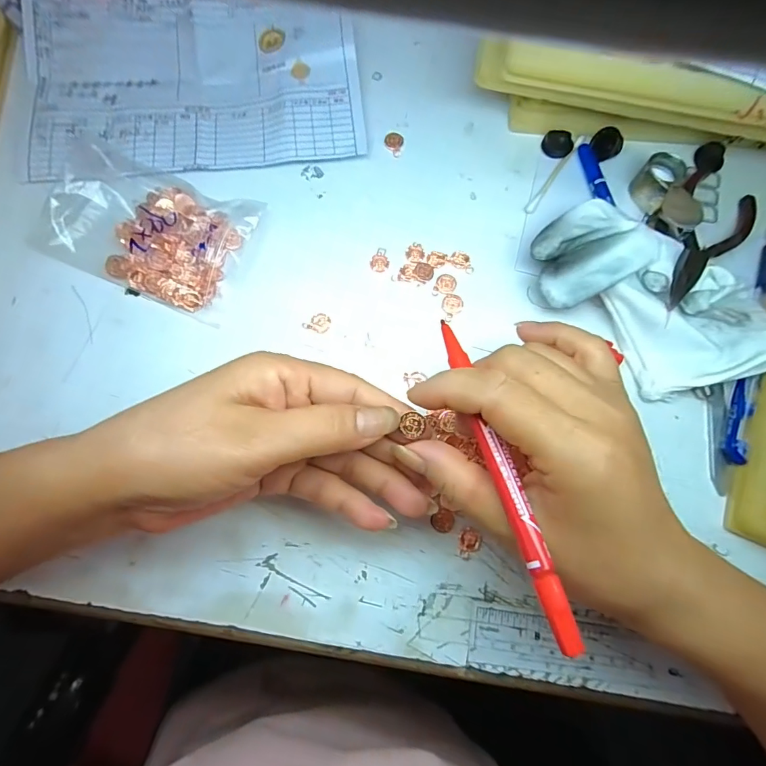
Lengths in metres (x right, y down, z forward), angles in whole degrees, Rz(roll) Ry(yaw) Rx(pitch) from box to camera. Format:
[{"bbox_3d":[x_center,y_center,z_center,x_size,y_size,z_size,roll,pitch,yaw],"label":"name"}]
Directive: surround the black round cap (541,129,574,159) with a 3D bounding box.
[{"bbox_3d":[0.114,-0.155,0.281,0.019,0.009,0.014,14,78,2],"label":"black round cap"}]

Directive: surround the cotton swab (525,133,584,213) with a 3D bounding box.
[{"bbox_3d":[0.110,-0.133,0.279,0.006,0.005,0.065,36,80,6],"label":"cotton swab"}]

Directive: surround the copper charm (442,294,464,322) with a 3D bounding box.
[{"bbox_3d":[0.040,-0.044,0.255,0.012,0.004,0.017,16,78,2],"label":"copper charm"}]

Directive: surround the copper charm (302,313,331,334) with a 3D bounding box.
[{"bbox_3d":[-0.037,-0.035,0.249,0.014,0.004,0.012,19,78,3],"label":"copper charm"}]

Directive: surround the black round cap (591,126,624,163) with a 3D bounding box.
[{"bbox_3d":[0.141,-0.151,0.276,0.019,0.016,0.014,38,80,7],"label":"black round cap"}]

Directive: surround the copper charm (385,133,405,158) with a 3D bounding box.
[{"bbox_3d":[0.007,-0.154,0.281,0.012,0.004,0.015,14,78,2],"label":"copper charm"}]

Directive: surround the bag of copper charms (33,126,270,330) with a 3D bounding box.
[{"bbox_3d":[-0.136,-0.092,0.248,0.121,0.020,0.075,22,79,4],"label":"bag of copper charms"}]

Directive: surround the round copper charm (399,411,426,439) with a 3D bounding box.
[{"bbox_3d":[0.013,0.018,0.187,0.010,0.004,0.012,14,78,2],"label":"round copper charm"}]

